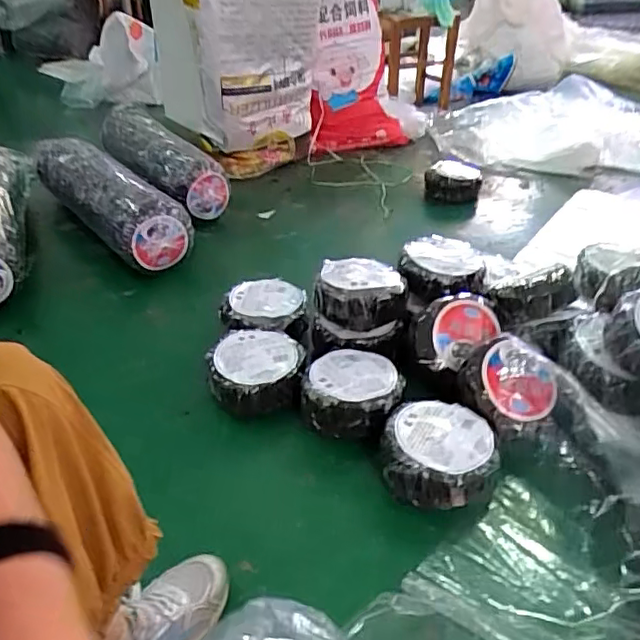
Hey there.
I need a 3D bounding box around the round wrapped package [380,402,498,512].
[{"bbox_3d":[0.186,0.214,0.943,0.170,0.089,0.157,0,34,0],"label":"round wrapped package"}]

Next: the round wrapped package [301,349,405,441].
[{"bbox_3d":[0.061,0.137,1.065,0.163,0.097,0.163,0,34,0],"label":"round wrapped package"}]

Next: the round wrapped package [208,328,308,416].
[{"bbox_3d":[-0.118,0.104,1.124,0.167,0.110,0.154,0,34,0],"label":"round wrapped package"}]

